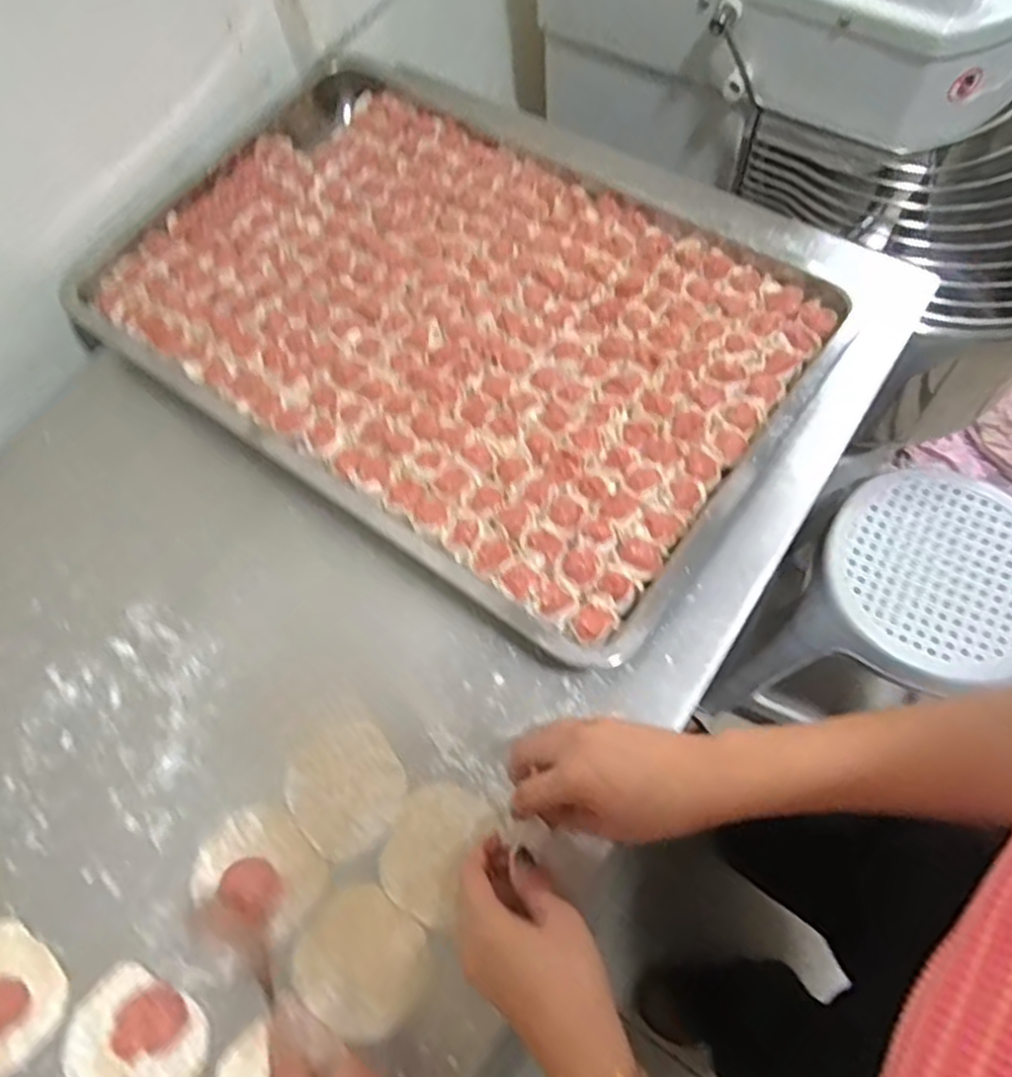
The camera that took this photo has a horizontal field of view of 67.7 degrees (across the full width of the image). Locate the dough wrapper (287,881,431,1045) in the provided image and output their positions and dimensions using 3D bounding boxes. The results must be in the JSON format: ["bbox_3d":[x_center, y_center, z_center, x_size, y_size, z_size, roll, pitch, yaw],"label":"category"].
[{"bbox_3d":[-0.091,0.267,0.477,0.082,0.010,0.075,-1,65,2],"label":"dough wrapper"}]

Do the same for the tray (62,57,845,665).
[{"bbox_3d":[-0.057,-0.197,0.658,0.603,0.049,0.396,33,73,17],"label":"tray"}]

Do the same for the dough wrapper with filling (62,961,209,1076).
[{"bbox_3d":[-0.230,0.310,0.461,0.087,0.013,0.073,29,69,15],"label":"dough wrapper with filling"}]

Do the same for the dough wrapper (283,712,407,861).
[{"bbox_3d":[-0.110,0.169,0.518,0.079,0.006,0.078,-1,65,2],"label":"dough wrapper"}]

